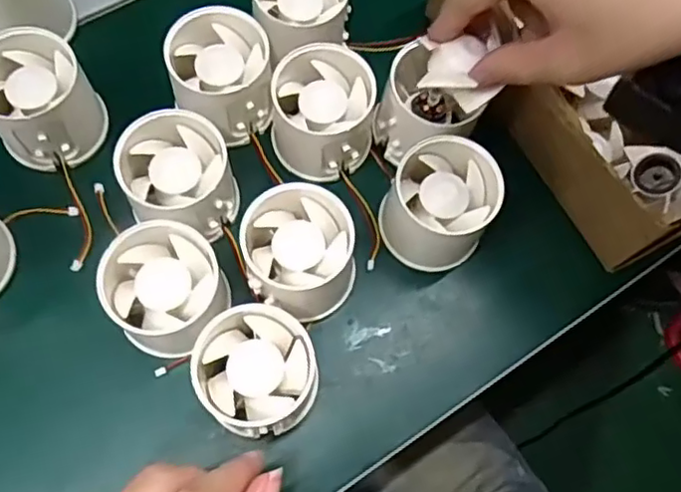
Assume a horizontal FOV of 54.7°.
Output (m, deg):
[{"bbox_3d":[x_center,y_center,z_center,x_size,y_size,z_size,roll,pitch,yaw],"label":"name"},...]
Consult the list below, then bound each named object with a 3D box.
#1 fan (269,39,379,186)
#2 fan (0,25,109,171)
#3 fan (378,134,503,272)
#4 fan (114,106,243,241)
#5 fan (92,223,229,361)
[{"bbox_3d":[-0.009,-0.069,0.343,0.052,0.051,0.052,1,70,-3],"label":"fan"},{"bbox_3d":[-0.152,-0.074,0.334,0.050,0.054,0.052,1,70,-3],"label":"fan"},{"bbox_3d":[0.051,-0.021,0.333,0.053,0.048,0.051,1,70,-3],"label":"fan"},{"bbox_3d":[-0.078,-0.030,0.329,0.057,0.044,0.064,-16,72,-8],"label":"fan"},{"bbox_3d":[-0.081,0.020,0.310,0.053,0.043,0.053,1,70,-3],"label":"fan"}]

